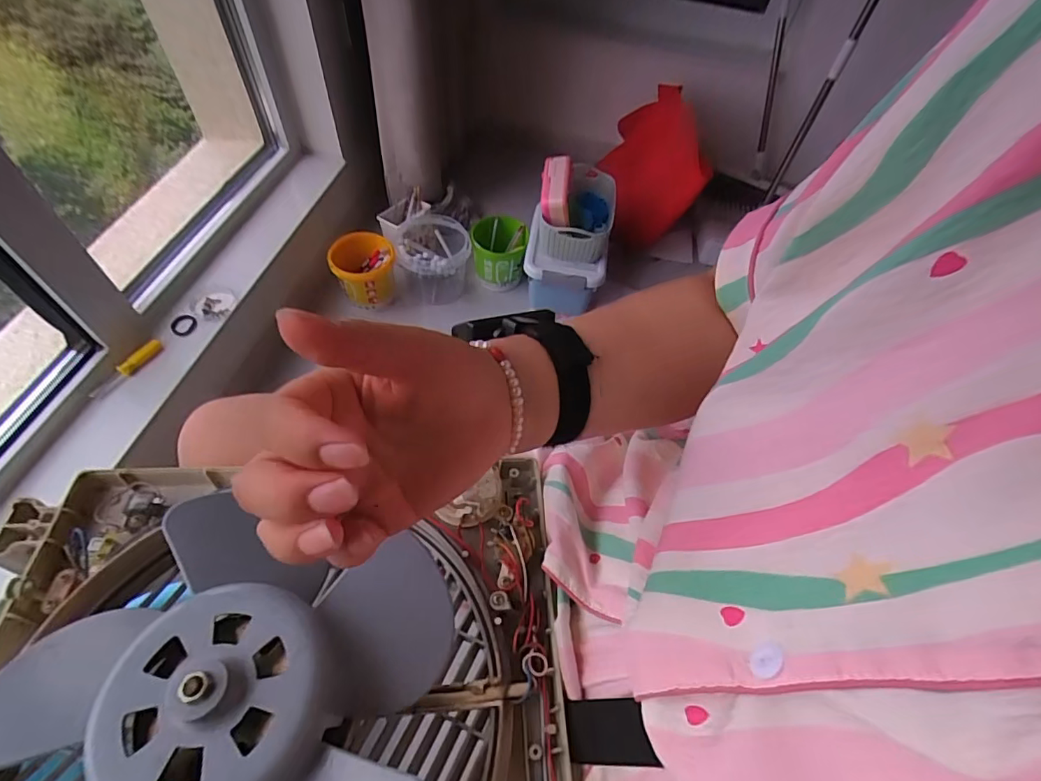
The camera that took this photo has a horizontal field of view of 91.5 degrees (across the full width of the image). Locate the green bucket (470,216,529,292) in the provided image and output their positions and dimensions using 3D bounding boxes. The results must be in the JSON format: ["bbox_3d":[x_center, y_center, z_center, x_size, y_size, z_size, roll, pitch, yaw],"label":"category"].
[{"bbox_3d":[-0.050,-0.327,1.217,0.124,0.134,0.110,4,57,-2],"label":"green bucket"}]

